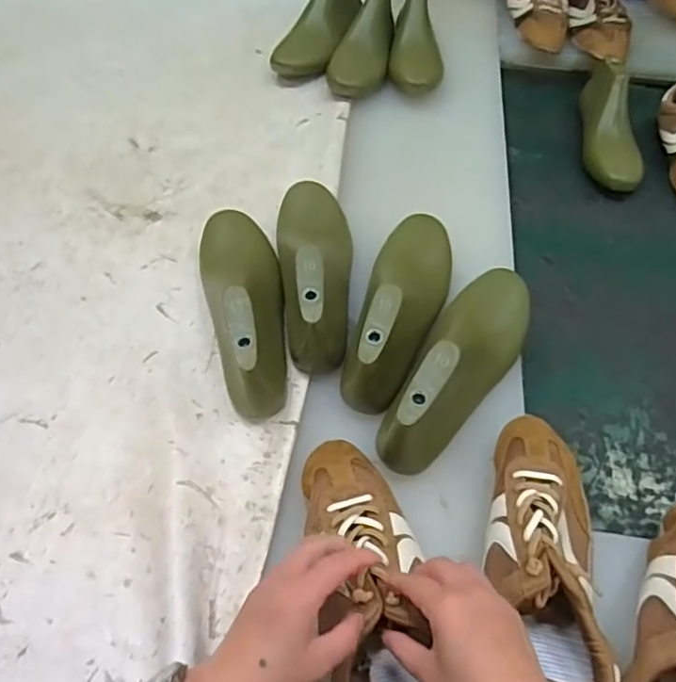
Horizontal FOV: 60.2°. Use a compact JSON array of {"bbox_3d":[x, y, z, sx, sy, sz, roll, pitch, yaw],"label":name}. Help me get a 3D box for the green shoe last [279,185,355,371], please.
[{"bbox_3d":[-0.025,-0.095,0.643,0.087,0.089,0.263,0,54,-1],"label":"green shoe last"}]

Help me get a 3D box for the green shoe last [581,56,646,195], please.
[{"bbox_3d":[0.421,-0.333,0.905,0.078,0.089,0.241,4,65,2],"label":"green shoe last"}]

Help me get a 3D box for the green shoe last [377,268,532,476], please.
[{"bbox_3d":[0.127,0.008,0.575,0.087,0.087,0.269,26,58,16],"label":"green shoe last"}]

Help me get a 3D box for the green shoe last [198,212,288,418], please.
[{"bbox_3d":[-0.097,-0.054,0.624,0.082,0.095,0.273,-11,55,-9],"label":"green shoe last"}]

